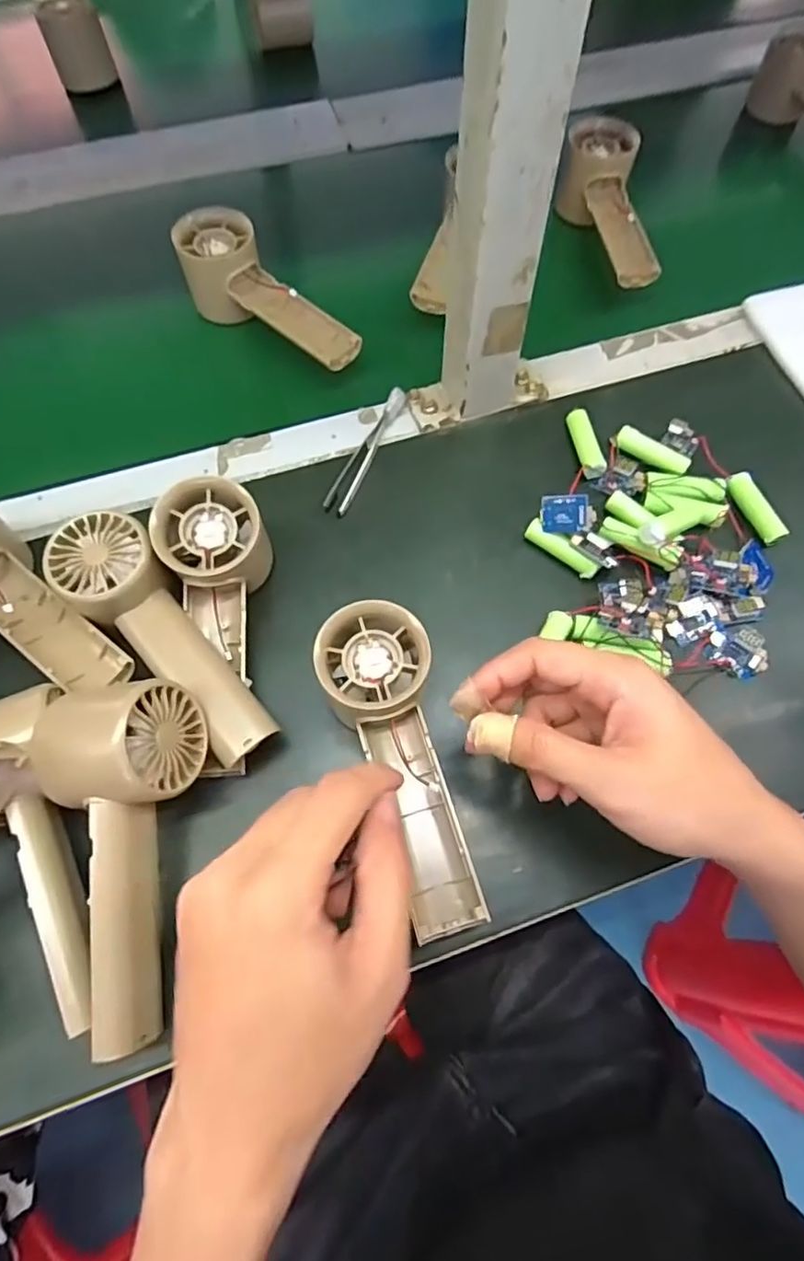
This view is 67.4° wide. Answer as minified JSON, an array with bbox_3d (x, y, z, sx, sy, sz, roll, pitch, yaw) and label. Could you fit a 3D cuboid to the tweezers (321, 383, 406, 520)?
[{"bbox_3d":[-0.023,-0.120,0.402,0.015,0.014,0.103,23,68,8],"label":"tweezers"}]

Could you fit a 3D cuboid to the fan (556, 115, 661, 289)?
[{"bbox_3d":[0.165,-0.332,0.482,0.049,0.055,0.150,-3,67,-3],"label":"fan"}]

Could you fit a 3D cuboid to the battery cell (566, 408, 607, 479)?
[{"bbox_3d":[0.123,-0.124,0.402,0.014,0.015,0.055,-5,67,-4],"label":"battery cell"}]

